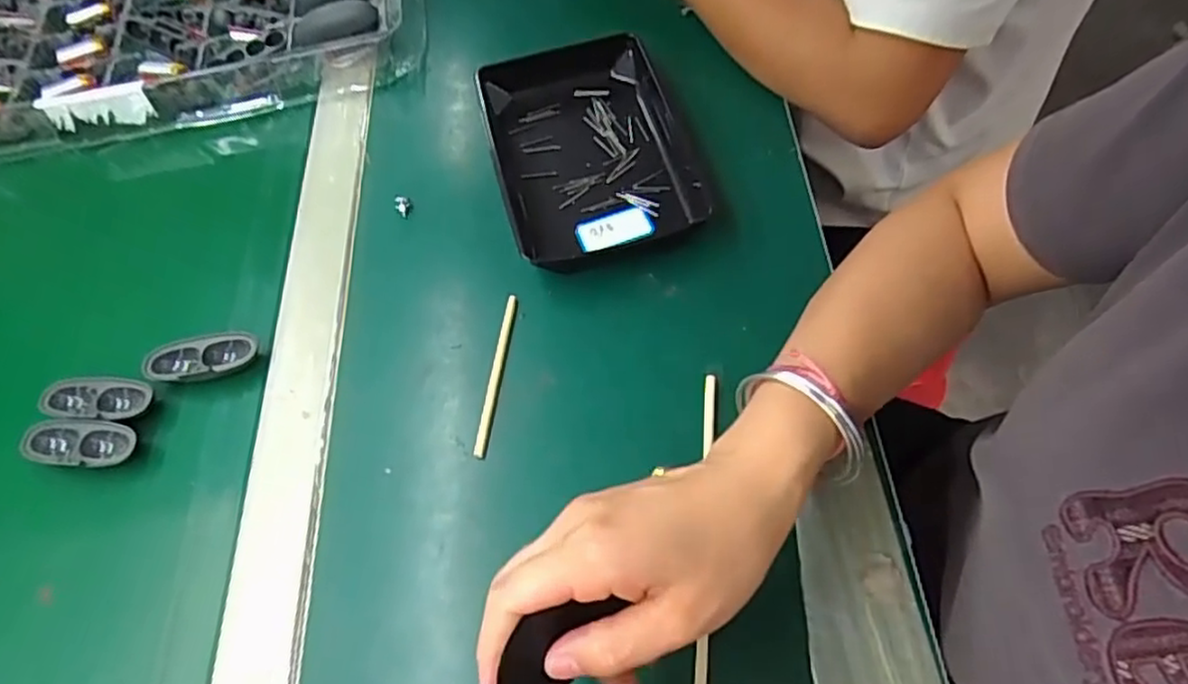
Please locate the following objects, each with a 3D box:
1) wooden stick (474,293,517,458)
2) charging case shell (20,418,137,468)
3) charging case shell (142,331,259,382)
[{"bbox_3d":[-0.057,0.018,0.403,0.007,0.005,0.099,5,62,8],"label":"wooden stick"},{"bbox_3d":[-0.296,0.059,0.401,0.063,0.016,0.026,3,62,7],"label":"charging case shell"},{"bbox_3d":[-0.235,0.009,0.417,0.066,0.009,0.027,-14,61,-3],"label":"charging case shell"}]

